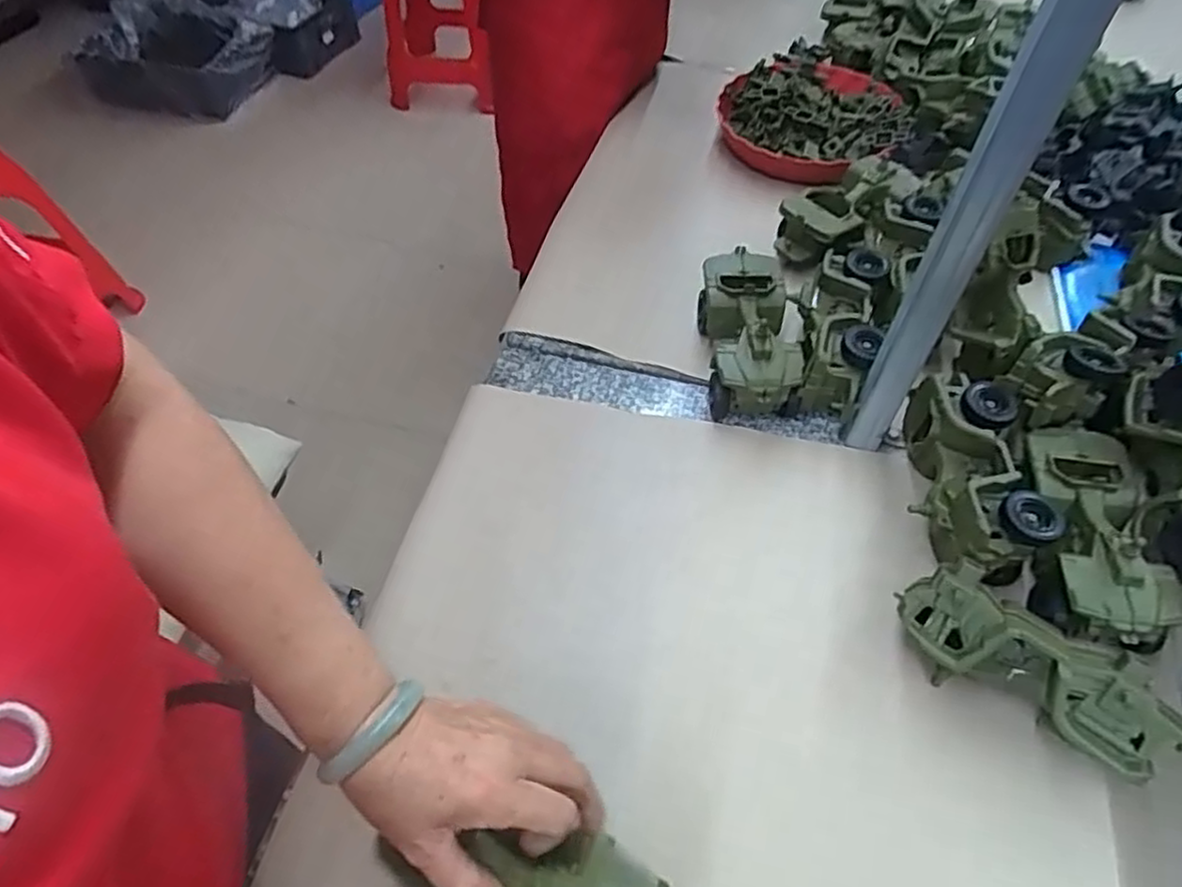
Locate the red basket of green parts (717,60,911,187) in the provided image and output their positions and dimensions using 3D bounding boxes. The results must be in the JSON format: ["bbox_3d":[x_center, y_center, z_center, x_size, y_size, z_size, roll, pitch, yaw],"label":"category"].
[{"bbox_3d":[0.298,-0.436,0.938,0.225,0.073,0.240,-1,53,1],"label":"red basket of green parts"}]

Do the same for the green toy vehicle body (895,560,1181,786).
[{"bbox_3d":[0.309,0.158,0.502,0.188,0.073,0.077,31,60,22],"label":"green toy vehicle body"}]

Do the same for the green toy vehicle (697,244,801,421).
[{"bbox_3d":[0.151,-0.105,0.702,0.083,0.079,0.186,0,53,1],"label":"green toy vehicle"}]

